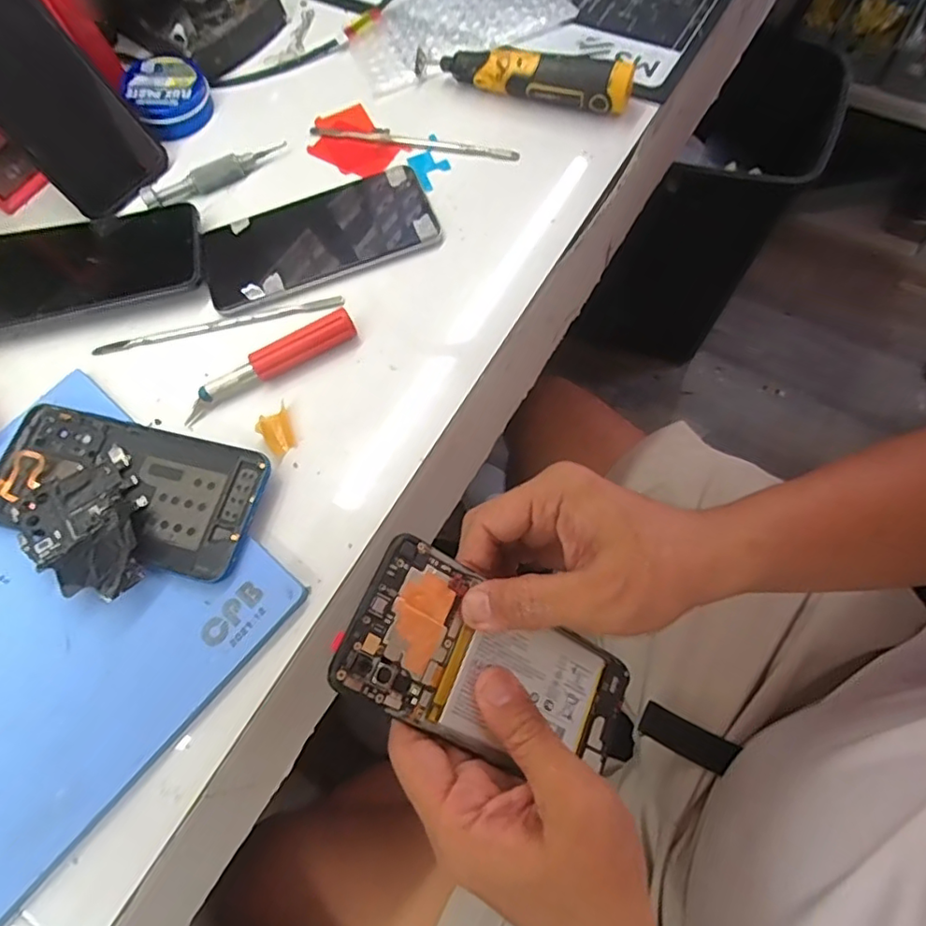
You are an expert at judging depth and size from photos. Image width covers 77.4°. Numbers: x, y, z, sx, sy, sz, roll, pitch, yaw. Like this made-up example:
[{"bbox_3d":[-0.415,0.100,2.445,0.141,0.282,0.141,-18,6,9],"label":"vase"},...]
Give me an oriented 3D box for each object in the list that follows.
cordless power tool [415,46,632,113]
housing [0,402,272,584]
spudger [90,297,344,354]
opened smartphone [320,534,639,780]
[{"bbox_3d":[0.043,-0.292,0.430,0.164,0.029,0.029,17,71,11],"label":"cordless power tool"},{"bbox_3d":[-0.197,0.013,0.333,0.165,0.011,0.075,13,70,10],"label":"housing"},{"bbox_3d":[-0.162,-0.091,0.380,0.167,0.006,0.008,-11,68,0],"label":"spudger"},{"bbox_3d":[0.022,0.101,0.280,0.164,0.006,0.073,30,69,-21],"label":"opened smartphone"}]

